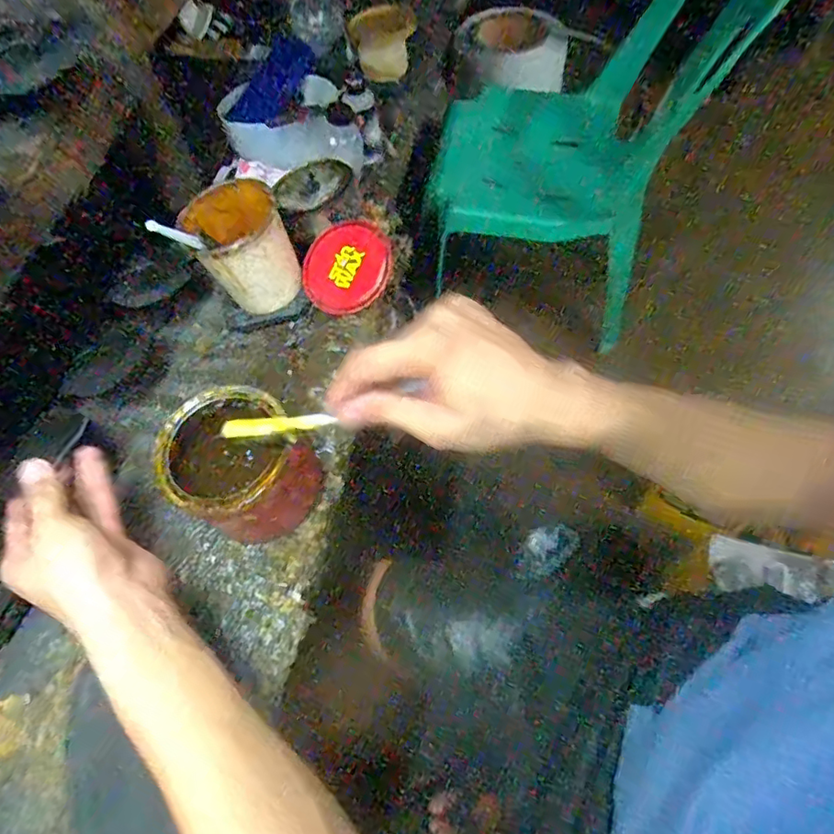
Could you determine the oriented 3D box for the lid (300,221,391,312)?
[{"bbox_3d":[-0.071,-0.151,0.560,0.092,0.010,0.087,0,88,12],"label":"lid"}]

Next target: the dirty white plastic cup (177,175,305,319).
[{"bbox_3d":[-0.168,-0.163,0.531,0.096,0.102,0.088,-1,61,2],"label":"dirty white plastic cup"}]

